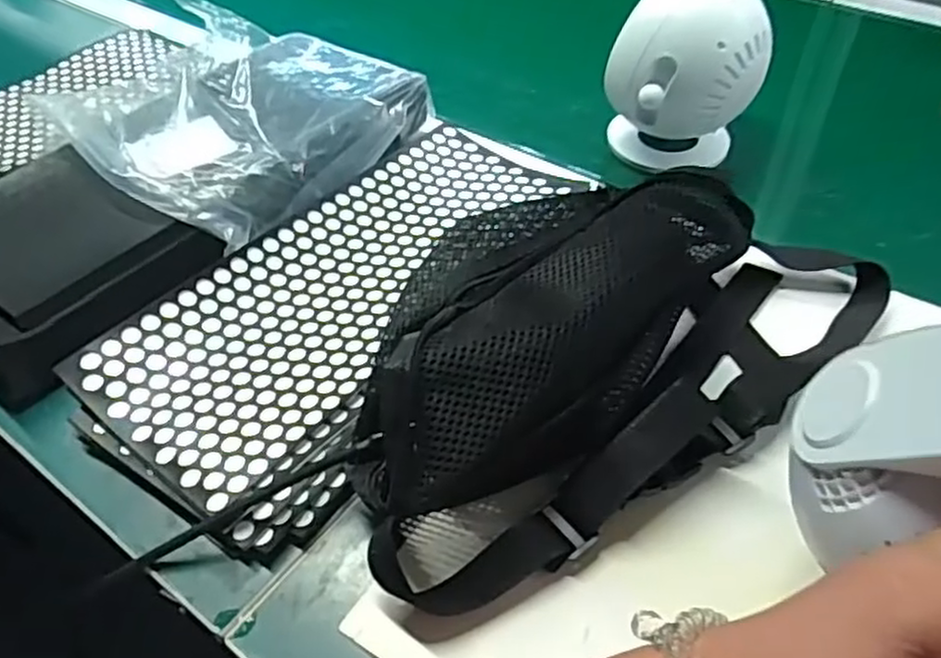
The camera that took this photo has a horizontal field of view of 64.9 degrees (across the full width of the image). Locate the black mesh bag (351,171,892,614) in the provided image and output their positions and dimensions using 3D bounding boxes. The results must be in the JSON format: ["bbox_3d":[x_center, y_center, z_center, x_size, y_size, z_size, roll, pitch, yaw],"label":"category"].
[{"bbox_3d":[0.082,-0.004,0.393,0.340,0.088,0.157,-25,51,-20],"label":"black mesh bag"}]

